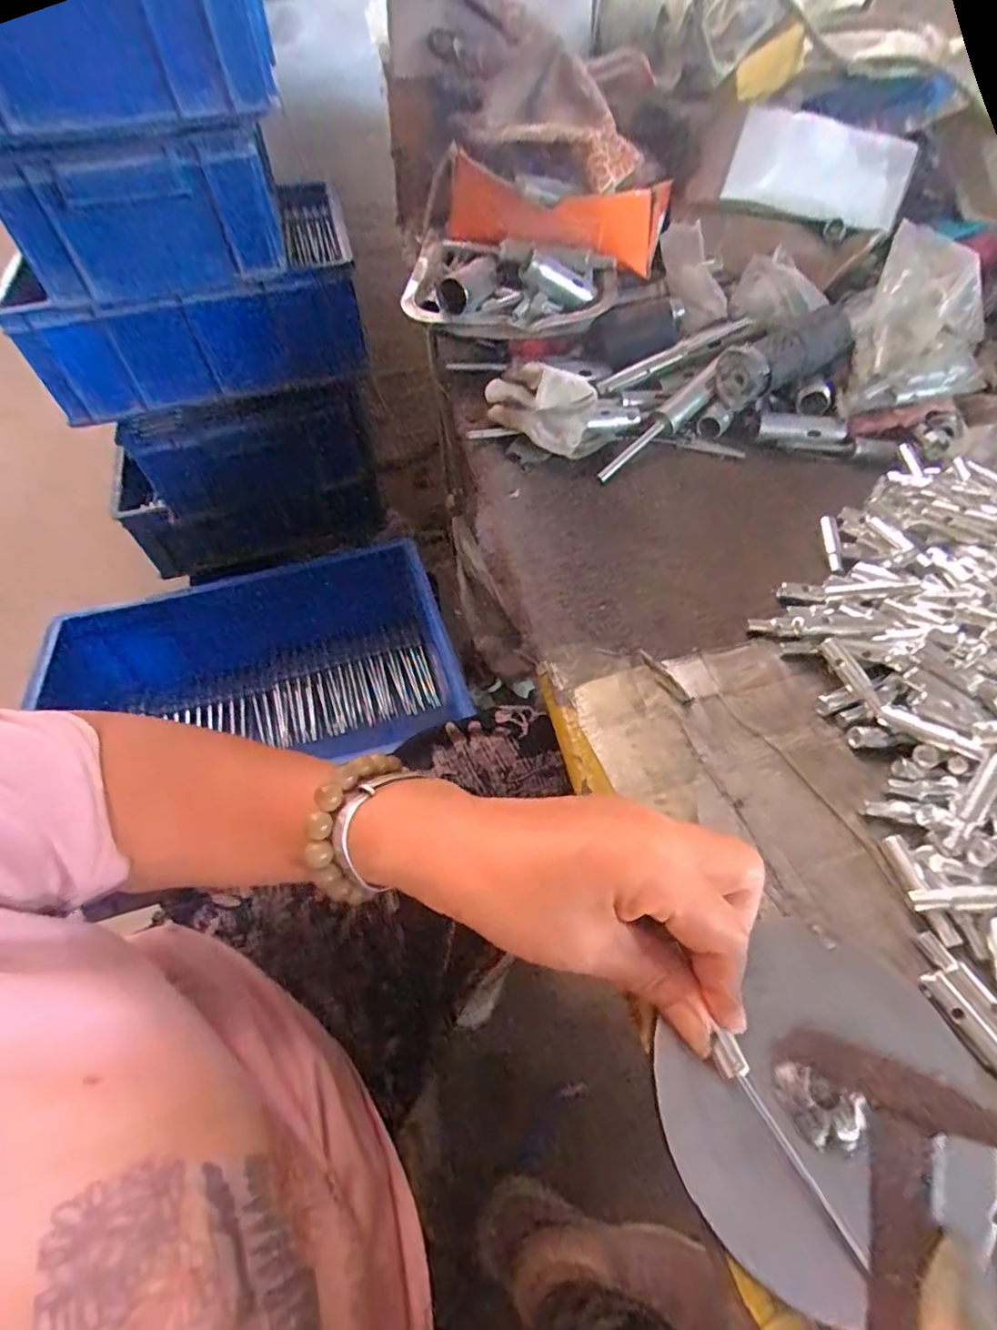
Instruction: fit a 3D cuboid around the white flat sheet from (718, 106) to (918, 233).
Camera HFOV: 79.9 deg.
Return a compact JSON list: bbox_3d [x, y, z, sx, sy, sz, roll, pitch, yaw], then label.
[{"bbox_3d":[0.284,-0.435,0.526,0.172,0.065,0.019,3,44,-11],"label":"white flat sheet"}]

